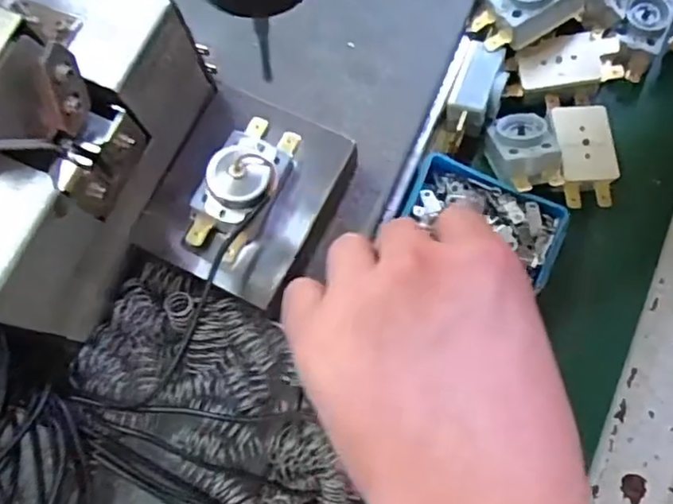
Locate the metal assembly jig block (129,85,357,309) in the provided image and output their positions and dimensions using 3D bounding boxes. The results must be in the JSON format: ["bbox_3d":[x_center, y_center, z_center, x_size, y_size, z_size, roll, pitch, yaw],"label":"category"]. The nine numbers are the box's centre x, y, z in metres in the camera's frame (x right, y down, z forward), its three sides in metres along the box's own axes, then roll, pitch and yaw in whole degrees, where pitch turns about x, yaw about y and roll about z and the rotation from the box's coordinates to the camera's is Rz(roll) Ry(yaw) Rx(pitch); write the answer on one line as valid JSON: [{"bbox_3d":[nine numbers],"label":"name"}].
[{"bbox_3d":[-0.036,-0.022,0.264,0.068,0.026,0.079,25,77,8],"label":"metal assembly jig block"}]

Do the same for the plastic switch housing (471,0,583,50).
[{"bbox_3d":[0.096,-0.120,0.292,0.055,0.022,0.029,-26,76,-5],"label":"plastic switch housing"}]

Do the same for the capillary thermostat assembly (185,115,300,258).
[{"bbox_3d":[-0.037,-0.028,0.245,0.029,0.020,0.059,25,77,8],"label":"capillary thermostat assembly"}]

